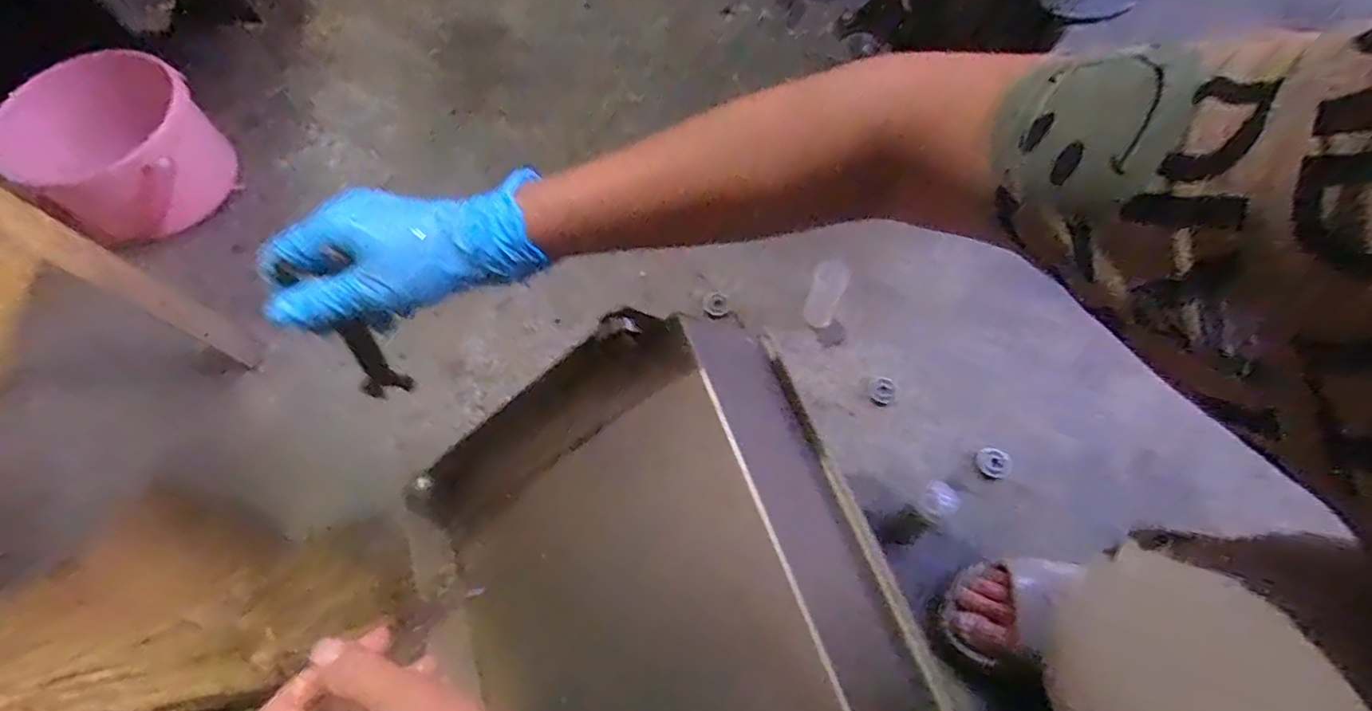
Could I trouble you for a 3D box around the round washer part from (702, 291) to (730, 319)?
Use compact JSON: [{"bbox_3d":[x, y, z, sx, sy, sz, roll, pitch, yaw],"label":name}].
[{"bbox_3d":[0.037,-0.062,0.748,0.033,0.016,0.031,13,66,7],"label":"round washer part"}]

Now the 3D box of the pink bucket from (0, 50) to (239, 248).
[{"bbox_3d":[-0.706,-0.251,0.774,0.169,0.156,0.213,37,71,16],"label":"pink bucket"}]

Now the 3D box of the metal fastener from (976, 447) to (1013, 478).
[{"bbox_3d":[0.337,0.116,0.657,0.036,0.008,0.034,0,65,1],"label":"metal fastener"}]

